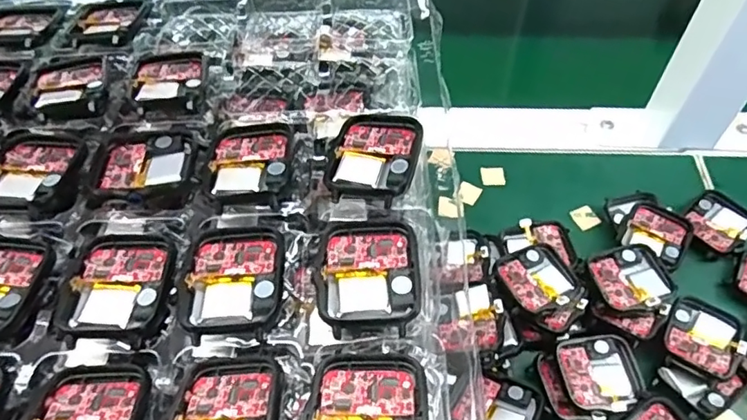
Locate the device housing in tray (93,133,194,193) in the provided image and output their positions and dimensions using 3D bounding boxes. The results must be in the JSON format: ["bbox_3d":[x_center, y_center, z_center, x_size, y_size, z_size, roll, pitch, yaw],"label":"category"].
[{"bbox_3d":[-0.100,-0.021,0.241,0.040,0.008,0.037,-2,54,0],"label":"device housing in tray"}]

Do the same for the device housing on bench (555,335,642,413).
[{"bbox_3d":[0.118,0.085,0.291,0.039,0.006,0.040,-1,55,-8],"label":"device housing on bench"}]

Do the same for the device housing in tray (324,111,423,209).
[{"bbox_3d":[0.000,-0.024,0.239,0.037,0.008,0.047,9,55,7],"label":"device housing in tray"}]

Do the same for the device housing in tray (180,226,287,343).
[{"bbox_3d":[-0.052,0.025,0.209,0.037,0.006,0.045,1,54,2],"label":"device housing in tray"}]

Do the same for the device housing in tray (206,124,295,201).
[{"bbox_3d":[-0.053,-0.022,0.241,0.035,0.006,0.043,3,55,3],"label":"device housing in tray"}]

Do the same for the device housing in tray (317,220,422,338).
[{"bbox_3d":[-0.002,0.023,0.208,0.037,0.006,0.046,-4,54,-2],"label":"device housing in tray"}]

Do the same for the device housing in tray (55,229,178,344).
[{"bbox_3d":[-0.096,0.028,0.212,0.040,0.006,0.045,8,55,7],"label":"device housing in tray"}]

